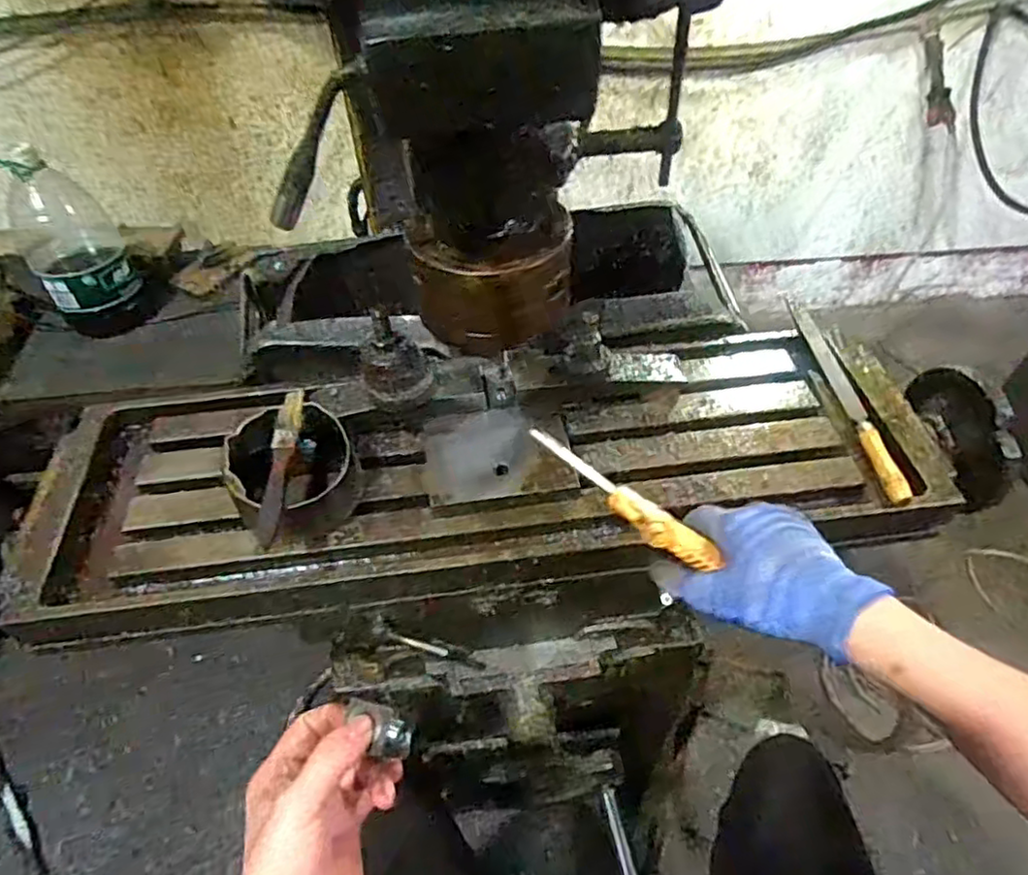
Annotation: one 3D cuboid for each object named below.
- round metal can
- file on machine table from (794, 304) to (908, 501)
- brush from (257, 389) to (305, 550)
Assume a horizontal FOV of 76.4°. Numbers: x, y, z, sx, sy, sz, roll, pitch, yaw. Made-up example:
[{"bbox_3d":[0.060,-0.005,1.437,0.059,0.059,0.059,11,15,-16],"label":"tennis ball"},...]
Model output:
[{"bbox_3d":[-0.186,0.030,0.559,0.105,0.057,0.125,-32,56,-24],"label":"round metal can"},{"bbox_3d":[0.326,-0.047,0.638,0.025,0.017,0.263,-3,50,-2],"label":"file on machine table"},{"bbox_3d":[-0.190,0.020,0.531,0.021,0.011,0.157,-2,49,-1],"label":"brush"}]

